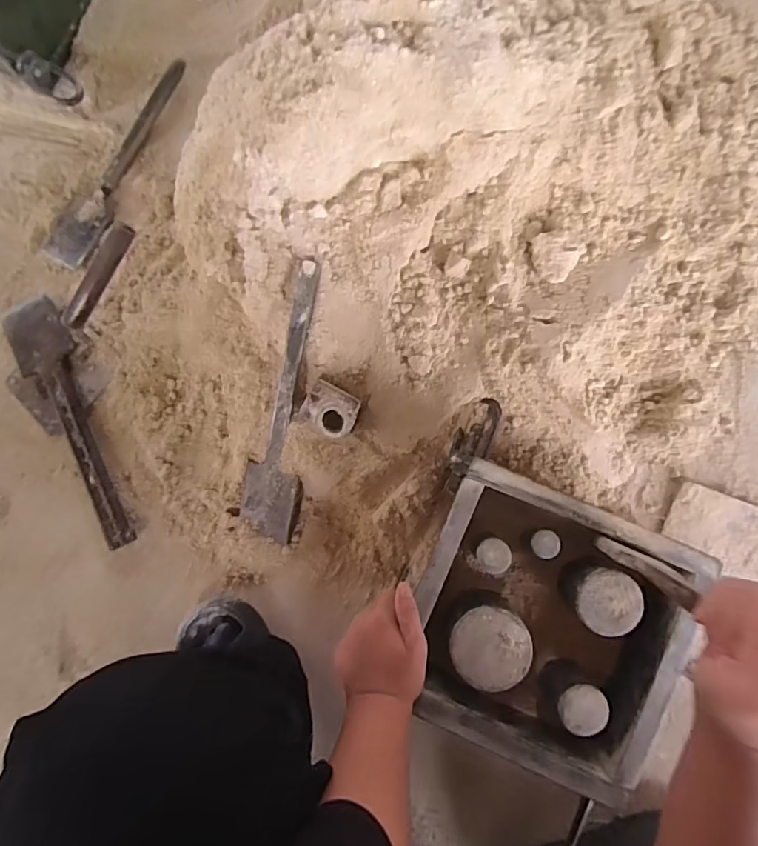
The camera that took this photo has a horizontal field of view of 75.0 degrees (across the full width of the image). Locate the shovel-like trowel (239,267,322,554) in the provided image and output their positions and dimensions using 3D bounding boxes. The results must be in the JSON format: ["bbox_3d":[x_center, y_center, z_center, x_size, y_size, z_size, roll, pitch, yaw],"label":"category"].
[{"bbox_3d":[-0.108,-0.016,0.553,0.063,0.026,0.311,12,105,5],"label":"shovel-like trowel"}]

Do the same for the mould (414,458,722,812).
[{"bbox_3d":[0.154,0.190,0.485,0.230,0.082,0.234,22,87,6],"label":"mould"}]

